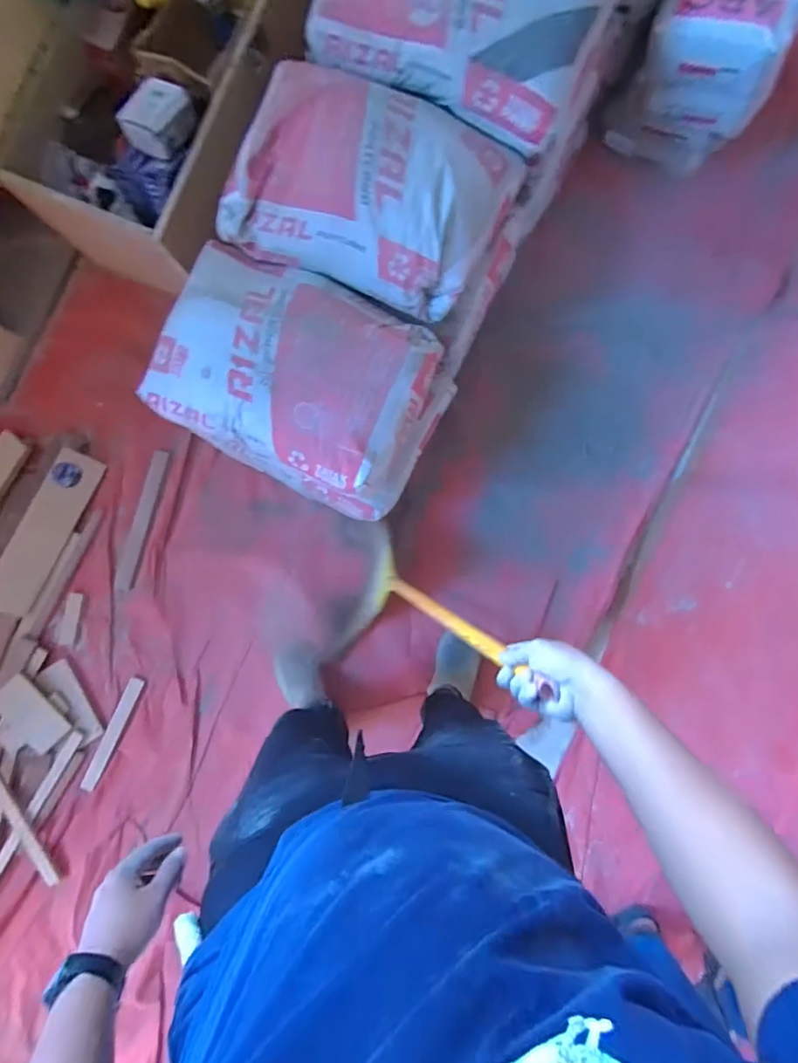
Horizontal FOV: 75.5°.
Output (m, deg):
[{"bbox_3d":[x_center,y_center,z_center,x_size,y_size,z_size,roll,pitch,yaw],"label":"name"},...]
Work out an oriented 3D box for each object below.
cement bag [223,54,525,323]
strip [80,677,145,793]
[{"bbox_3d":[-0.069,-0.691,1.038,0.549,0.183,0.350,21,90,4],"label":"cement bag"},{"bbox_3d":[-0.808,0.574,1.453,0.041,0.019,0.345,25,90,4],"label":"strip"}]

